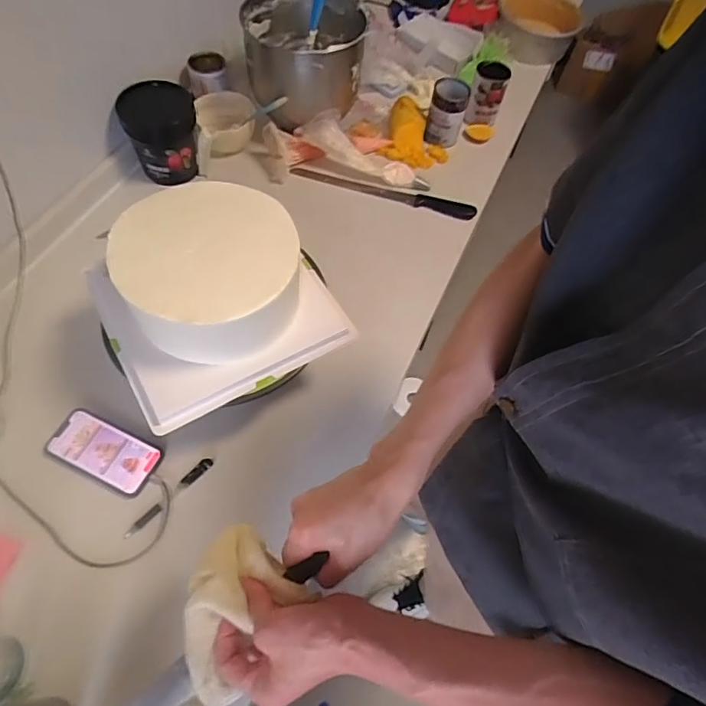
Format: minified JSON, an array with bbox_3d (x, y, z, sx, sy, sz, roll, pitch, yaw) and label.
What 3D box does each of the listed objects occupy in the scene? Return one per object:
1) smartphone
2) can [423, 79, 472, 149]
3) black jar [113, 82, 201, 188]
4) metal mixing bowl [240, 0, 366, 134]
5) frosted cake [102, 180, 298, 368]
[{"bbox_3d":[-0.339,0.134,0.674,0.153,0.017,0.077,23,61,8],"label":"smartphone"},{"bbox_3d":[0.194,-0.493,1.028,0.071,0.110,0.073,2,60,-4],"label":"can"},{"bbox_3d":[-0.343,-0.398,0.905,0.112,0.145,0.122,2,60,-4],"label":"black jar"},{"bbox_3d":[-0.087,-0.568,0.952,0.225,0.156,0.230,-6,61,-9],"label":"metal mixing bowl"},{"bbox_3d":[-0.164,-0.098,0.593,0.194,0.106,0.213,2,60,-4],"label":"frosted cake"}]

